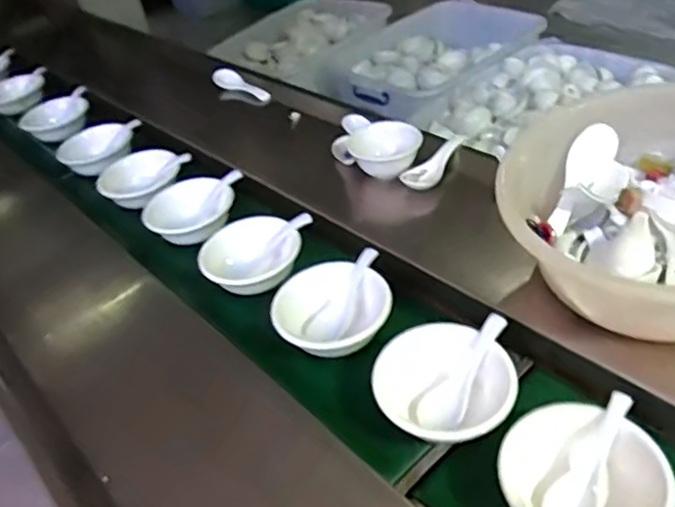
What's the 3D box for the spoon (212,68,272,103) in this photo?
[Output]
[{"bbox_3d":[-0.168,-0.284,1.071,0.047,0.024,0.146,-31,48,-24],"label":"spoon"}]

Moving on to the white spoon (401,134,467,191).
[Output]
[{"bbox_3d":[0.118,-0.110,0.777,0.039,0.033,0.105,19,48,25],"label":"white spoon"}]

